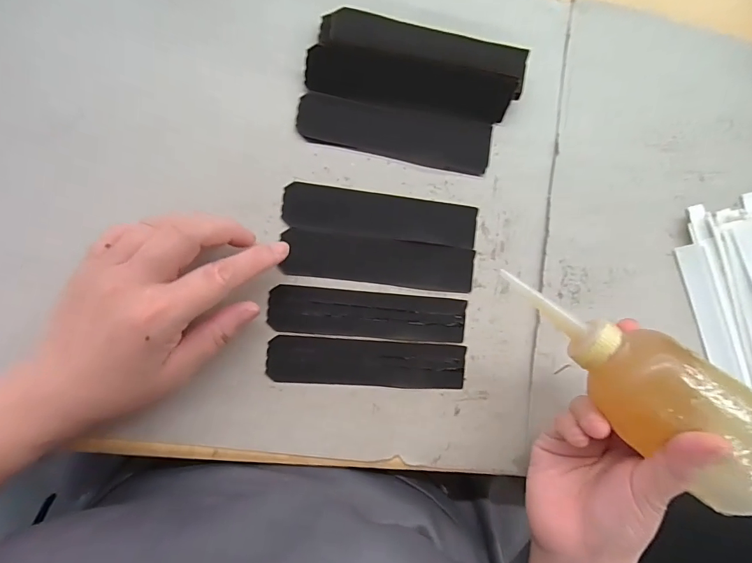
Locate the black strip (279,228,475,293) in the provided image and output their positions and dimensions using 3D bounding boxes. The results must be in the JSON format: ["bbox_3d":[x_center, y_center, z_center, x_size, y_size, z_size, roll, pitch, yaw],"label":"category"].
[{"bbox_3d":[0.004,-0.014,0.301,0.135,0.004,0.032,6,88,-10],"label":"black strip"}]

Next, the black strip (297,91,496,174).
[{"bbox_3d":[0.016,-0.106,0.303,0.140,0.004,0.036,6,94,-11],"label":"black strip"}]

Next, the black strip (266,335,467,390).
[{"bbox_3d":[-0.004,0.058,0.297,0.138,0.004,0.032,5,88,-9],"label":"black strip"}]

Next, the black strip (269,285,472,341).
[{"bbox_3d":[-0.004,0.024,0.297,0.138,0.004,0.032,5,88,-9],"label":"black strip"}]

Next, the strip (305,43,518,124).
[{"bbox_3d":[0.026,-0.138,0.295,0.144,0.007,0.032,5,114,-10],"label":"strip"}]

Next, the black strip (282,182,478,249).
[{"bbox_3d":[0.005,-0.047,0.301,0.138,0.004,0.031,6,88,-9],"label":"black strip"}]

